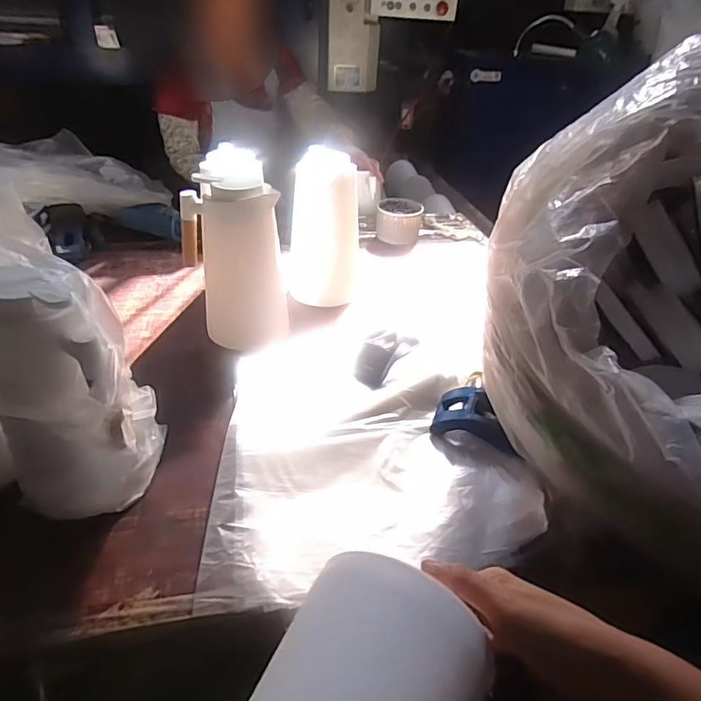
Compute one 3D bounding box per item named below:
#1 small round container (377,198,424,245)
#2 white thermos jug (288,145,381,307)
[{"bbox_3d":[0.112,-0.300,1.169,0.106,0.065,0.107,2,36,-2],"label":"small round container"},{"bbox_3d":[-0.045,-0.207,0.884,0.108,0.236,0.123,11,37,10],"label":"white thermos jug"}]

